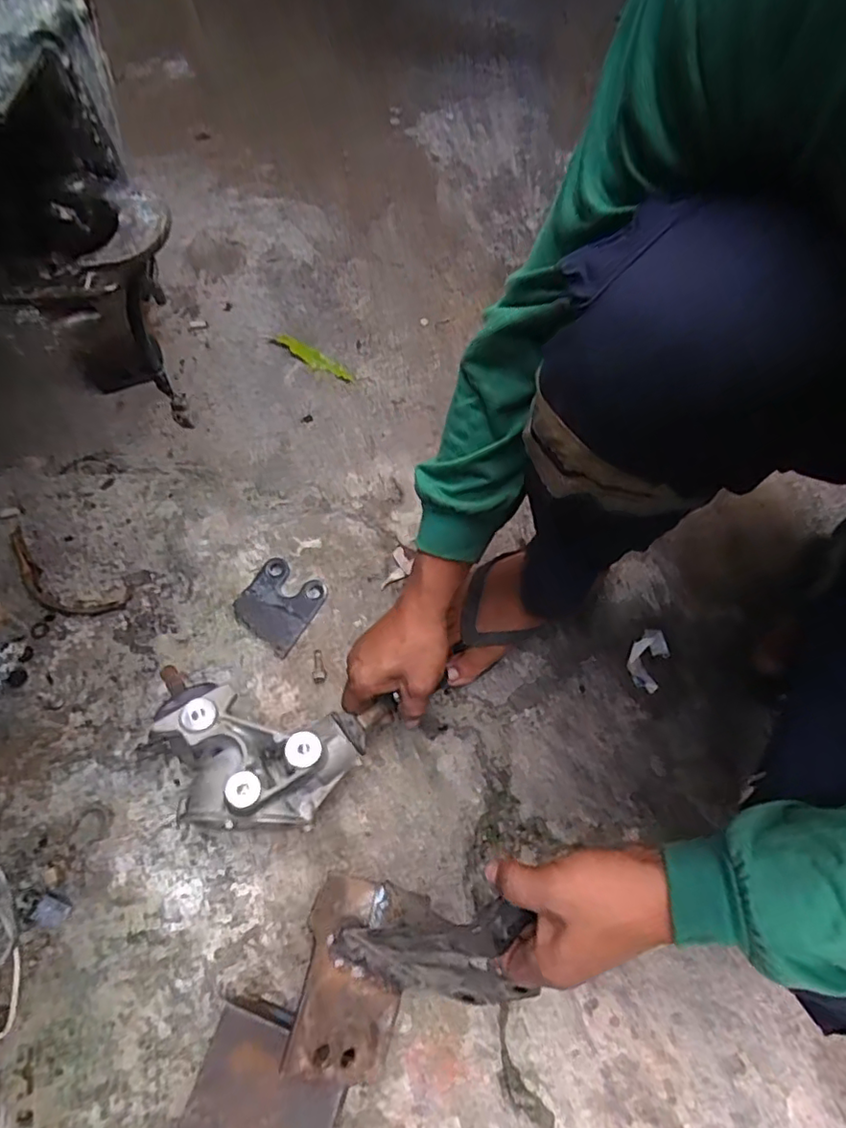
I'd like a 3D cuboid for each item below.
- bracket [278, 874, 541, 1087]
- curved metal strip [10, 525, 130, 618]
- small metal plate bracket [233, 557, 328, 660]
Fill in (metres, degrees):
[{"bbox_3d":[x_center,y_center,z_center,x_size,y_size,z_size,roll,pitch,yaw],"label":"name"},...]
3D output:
[{"bbox_3d":[-0.004,0.302,0.427,0.169,0.133,0.110,-6,31,15],"label":"bracket"},{"bbox_3d":[-0.426,0.018,0.679,0.186,0.004,0.058,27,69,12],"label":"curved metal strip"},{"bbox_3d":[-0.160,0.043,0.653,0.081,0.020,0.087,30,69,12],"label":"small metal plate bracket"}]

